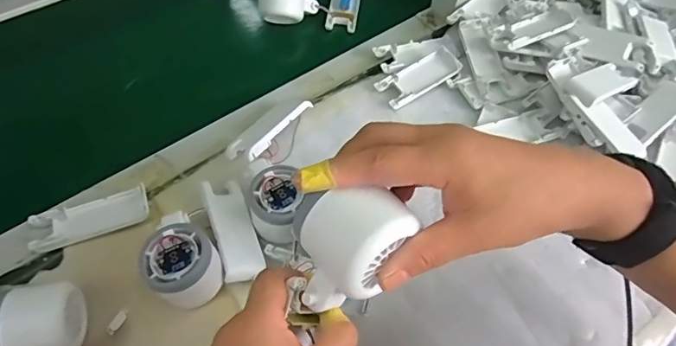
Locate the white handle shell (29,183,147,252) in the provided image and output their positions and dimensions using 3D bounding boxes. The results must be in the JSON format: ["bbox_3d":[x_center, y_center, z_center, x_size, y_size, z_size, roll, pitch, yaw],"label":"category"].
[{"bbox_3d":[-0.236,0.043,0.472,0.105,0.012,0.043,-17,59,-16],"label":"white handle shell"}]

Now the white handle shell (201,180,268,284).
[{"bbox_3d":[-0.098,0.049,0.463,0.037,0.021,0.104,-16,58,-15],"label":"white handle shell"}]

